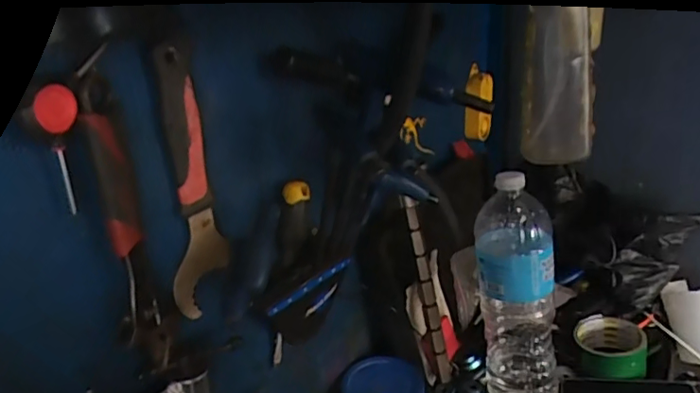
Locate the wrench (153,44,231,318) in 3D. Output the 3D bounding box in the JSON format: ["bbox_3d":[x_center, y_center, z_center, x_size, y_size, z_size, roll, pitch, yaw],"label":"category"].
[{"bbox_3d":[-0.141,-0.008,0.475,0.021,0.227,0.052,8,25,27],"label":"wrench"}]

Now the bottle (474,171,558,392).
[{"bbox_3d":[0.205,0.123,0.674,0.101,0.285,0.077,-1,23,8],"label":"bottle"}]

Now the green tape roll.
[{"bbox_3d":[0.350,0.204,0.748,0.092,0.052,0.083,7,25,24],"label":"green tape roll"}]

